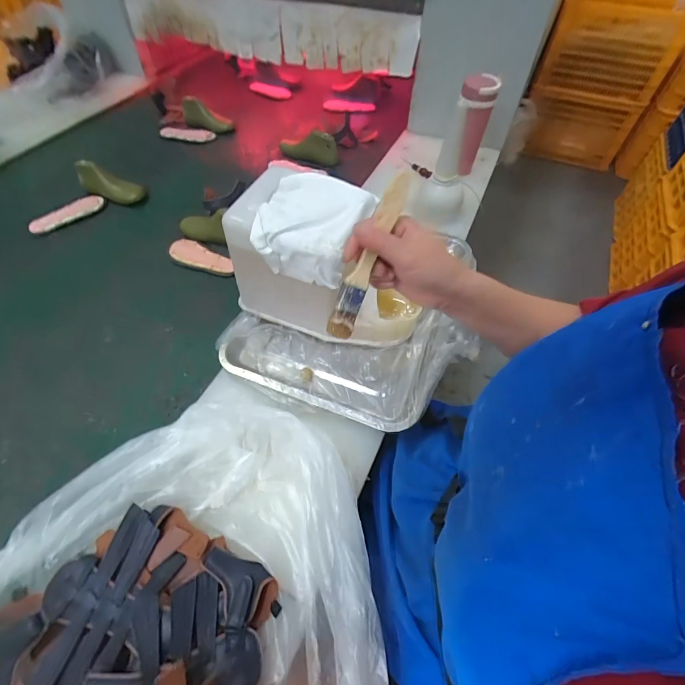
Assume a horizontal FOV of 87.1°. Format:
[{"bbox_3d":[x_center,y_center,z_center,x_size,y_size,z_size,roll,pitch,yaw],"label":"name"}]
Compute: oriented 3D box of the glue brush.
[{"bbox_3d":[0.021,-0.073,0.311,0.020,0.020,0.148,25,98,16],"label":"glue brush"}]

